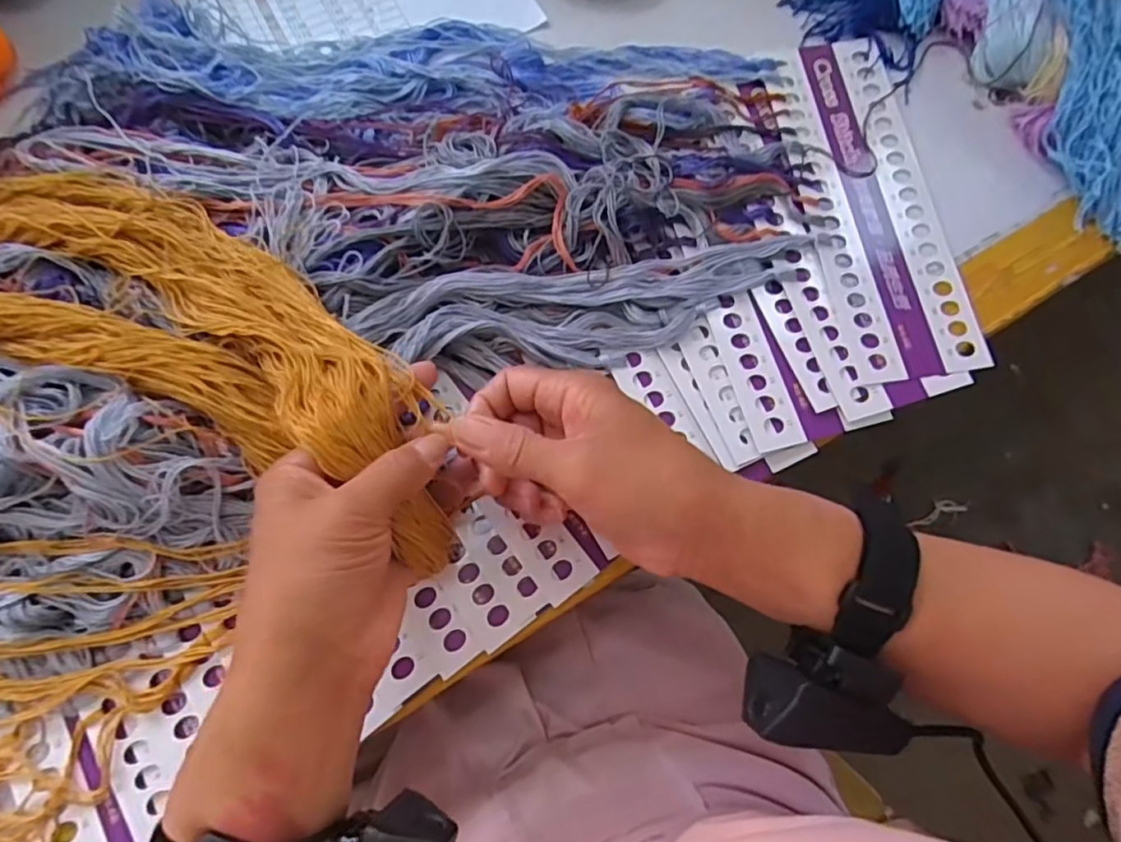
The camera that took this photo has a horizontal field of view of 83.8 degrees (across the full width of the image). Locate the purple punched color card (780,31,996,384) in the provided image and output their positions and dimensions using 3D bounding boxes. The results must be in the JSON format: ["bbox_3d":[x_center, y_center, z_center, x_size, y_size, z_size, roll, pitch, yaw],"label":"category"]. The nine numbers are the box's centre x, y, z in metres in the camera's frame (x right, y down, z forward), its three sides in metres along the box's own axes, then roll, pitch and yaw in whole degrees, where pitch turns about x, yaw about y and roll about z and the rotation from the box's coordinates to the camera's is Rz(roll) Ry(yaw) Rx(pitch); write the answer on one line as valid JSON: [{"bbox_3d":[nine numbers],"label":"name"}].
[{"bbox_3d":[0.196,-0.143,0.397,0.081,0.004,0.240,-7,75,-7],"label":"purple punched color card"}]

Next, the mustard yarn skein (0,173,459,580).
[{"bbox_3d":[-0.277,-0.013,0.311,0.427,0.058,0.244,-4,75,1],"label":"mustard yarn skein"}]

